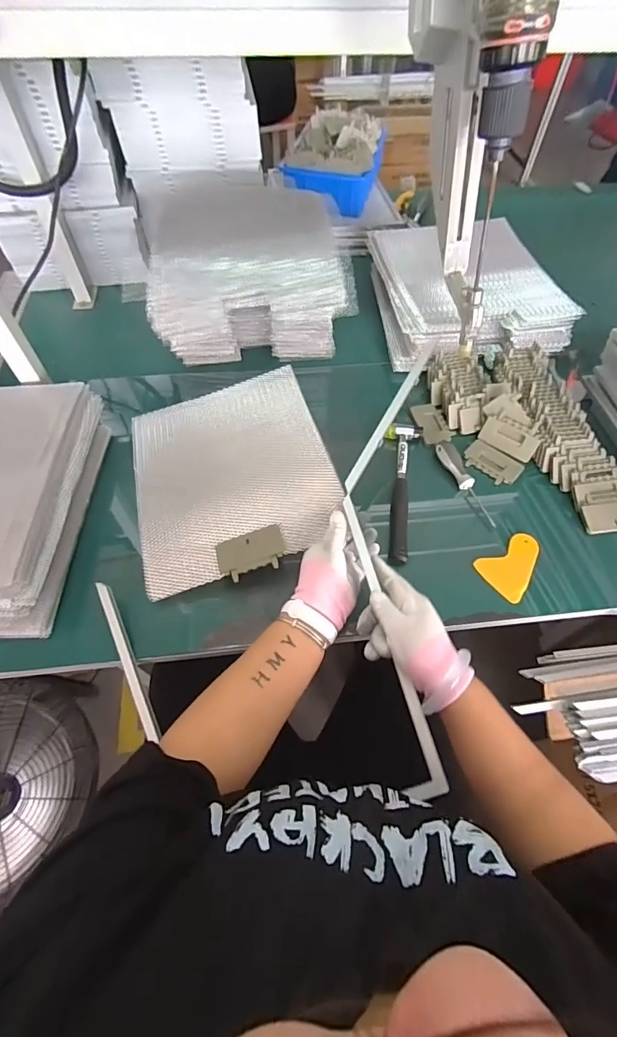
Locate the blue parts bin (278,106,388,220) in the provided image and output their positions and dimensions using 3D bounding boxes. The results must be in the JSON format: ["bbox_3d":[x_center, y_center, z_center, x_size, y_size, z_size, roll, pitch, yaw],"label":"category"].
[{"bbox_3d":[0.064,-0.837,1.018,0.202,0.129,0.224,13,59,8],"label":"blue parts bin"}]

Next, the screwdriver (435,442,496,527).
[{"bbox_3d":[0.240,-0.055,0.655,0.028,0.019,0.147,-25,76,-15],"label":"screwdriver"}]

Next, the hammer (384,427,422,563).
[{"bbox_3d":[0.137,-0.043,0.652,0.056,0.029,0.247,8,58,5],"label":"hammer"}]

